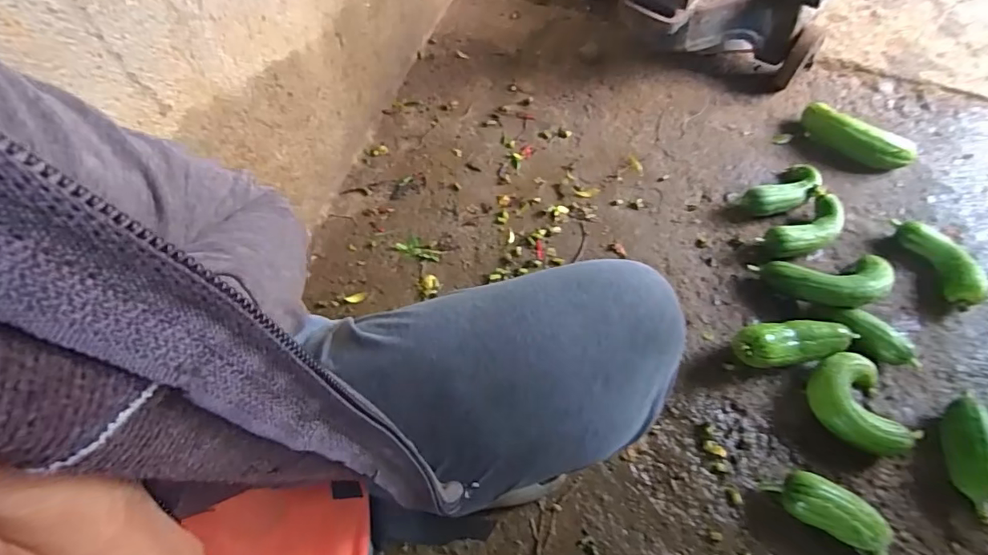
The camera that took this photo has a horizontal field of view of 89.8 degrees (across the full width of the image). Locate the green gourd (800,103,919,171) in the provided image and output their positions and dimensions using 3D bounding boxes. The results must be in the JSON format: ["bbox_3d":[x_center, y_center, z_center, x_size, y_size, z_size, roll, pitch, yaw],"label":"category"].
[{"bbox_3d":[0.707,-0.271,0.972,0.209,0.072,0.066,32,66,18],"label":"green gourd"}]

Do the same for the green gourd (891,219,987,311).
[{"bbox_3d":[0.767,-0.029,0.857,0.063,0.056,0.176,-20,62,-10],"label":"green gourd"}]

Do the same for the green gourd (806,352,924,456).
[{"bbox_3d":[0.527,0.189,0.723,0.116,0.068,0.148,-17,61,-8],"label":"green gourd"}]

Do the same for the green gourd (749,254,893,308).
[{"bbox_3d":[0.539,0.010,0.814,0.205,0.069,0.096,1,60,2],"label":"green gourd"}]

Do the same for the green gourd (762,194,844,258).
[{"bbox_3d":[0.547,-0.076,0.874,0.168,0.056,0.075,-30,64,-15],"label":"green gourd"}]

